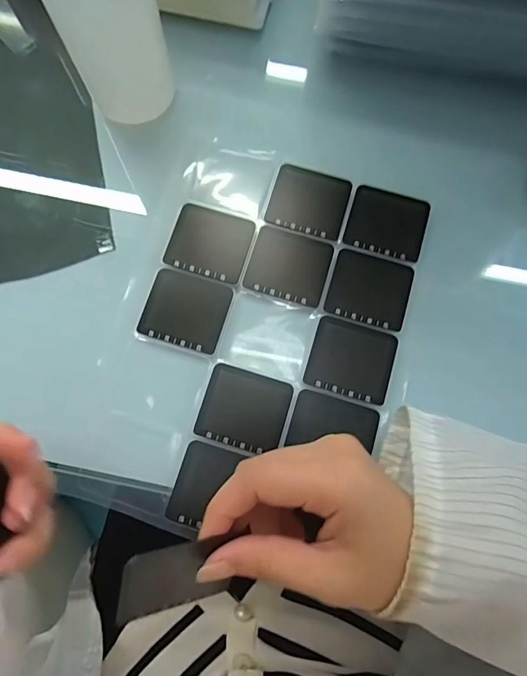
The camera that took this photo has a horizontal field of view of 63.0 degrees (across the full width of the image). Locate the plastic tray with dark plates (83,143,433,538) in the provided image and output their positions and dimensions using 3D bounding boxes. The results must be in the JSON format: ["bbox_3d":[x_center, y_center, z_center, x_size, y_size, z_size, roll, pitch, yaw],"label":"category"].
[{"bbox_3d":[0.003,-0.004,0.295,0.175,0.006,0.257,16,78,3],"label":"plastic tray with dark plates"}]

